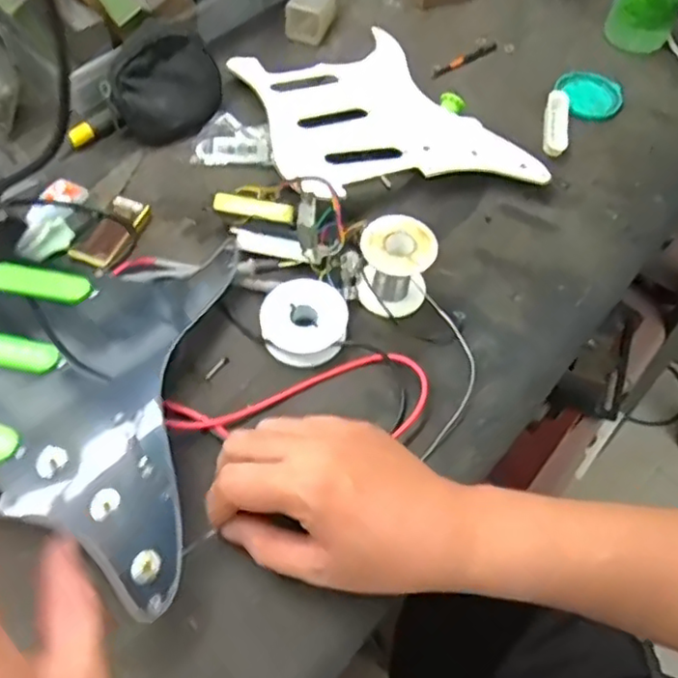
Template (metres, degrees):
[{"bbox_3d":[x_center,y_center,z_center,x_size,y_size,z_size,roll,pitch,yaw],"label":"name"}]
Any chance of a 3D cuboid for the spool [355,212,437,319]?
[{"bbox_3d":[0.042,-0.055,0.482,0.051,0.054,0.049,1,57,-2],"label":"spool"}]

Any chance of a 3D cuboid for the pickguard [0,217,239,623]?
[{"bbox_3d":[-0.183,0.025,0.411,0.196,0.025,0.249,8,54,-7],"label":"pickguard"}]

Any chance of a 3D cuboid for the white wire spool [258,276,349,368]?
[{"bbox_3d":[-0.026,-0.012,0.477,0.062,0.024,0.062,1,57,-2],"label":"white wire spool"}]

